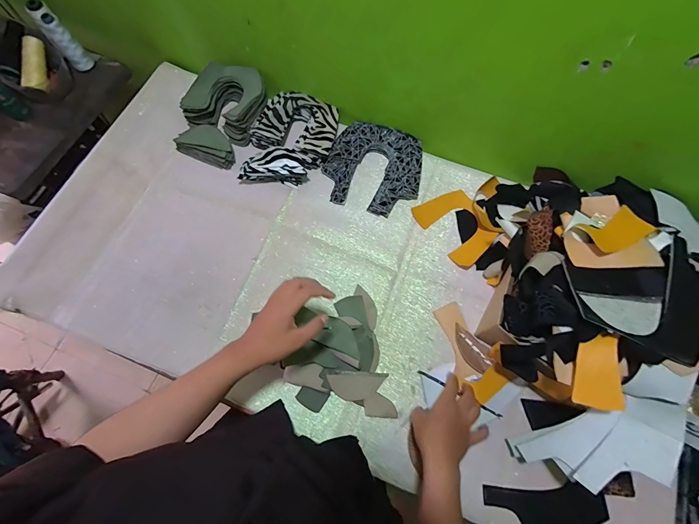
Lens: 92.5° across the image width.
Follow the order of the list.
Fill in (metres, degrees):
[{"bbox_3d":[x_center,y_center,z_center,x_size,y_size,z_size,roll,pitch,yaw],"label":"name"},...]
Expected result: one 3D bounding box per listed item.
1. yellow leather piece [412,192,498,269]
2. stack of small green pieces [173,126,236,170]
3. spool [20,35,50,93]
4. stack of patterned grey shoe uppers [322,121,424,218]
[{"bbox_3d":[0.213,-0.074,0.655,0.111,0.020,0.153,-35,75,-12],"label":"yellow leather piece"},{"bbox_3d":[-0.288,-0.242,0.685,0.110,0.034,0.074,29,73,8],"label":"stack of small green pieces"},{"bbox_3d":[-0.667,-0.422,0.710,0.034,0.037,0.111,4,96,0],"label":"spool"},{"bbox_3d":[0.049,-0.191,0.682,0.189,0.034,0.185,13,71,3],"label":"stack of patterned grey shoe uppers"}]

